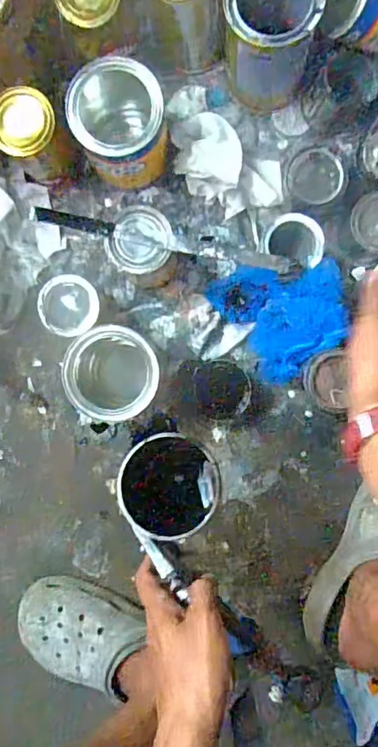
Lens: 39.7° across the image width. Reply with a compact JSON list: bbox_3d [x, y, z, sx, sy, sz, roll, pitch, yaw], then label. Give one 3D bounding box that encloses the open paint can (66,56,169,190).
[{"bbox_3d":[-0.077,-0.286,0.624,0.110,0.151,0.101,0,90,1],"label":"open paint can"}]

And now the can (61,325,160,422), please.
[{"bbox_3d":[-0.088,-0.001,0.644,0.108,0.129,0.100,0,90,1],"label":"can"}]

